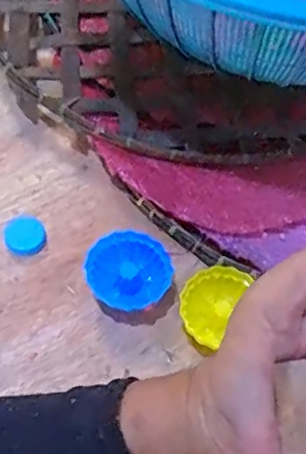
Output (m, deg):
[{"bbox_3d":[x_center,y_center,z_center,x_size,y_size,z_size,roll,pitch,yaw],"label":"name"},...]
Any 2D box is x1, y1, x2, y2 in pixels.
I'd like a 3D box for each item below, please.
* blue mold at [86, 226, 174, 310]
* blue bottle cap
[{"bbox_3d":[-0.017,0.035,0.440,0.058,0.028,0.059,1,60,-2],"label":"blue mold"},{"bbox_3d":[-0.100,0.007,0.464,0.031,0.006,0.033,1,60,-2],"label":"blue bottle cap"}]

